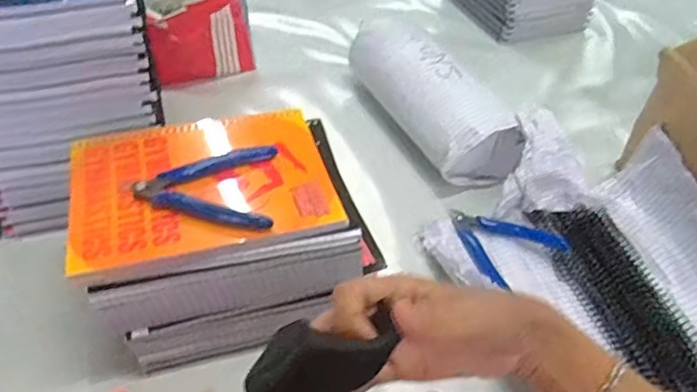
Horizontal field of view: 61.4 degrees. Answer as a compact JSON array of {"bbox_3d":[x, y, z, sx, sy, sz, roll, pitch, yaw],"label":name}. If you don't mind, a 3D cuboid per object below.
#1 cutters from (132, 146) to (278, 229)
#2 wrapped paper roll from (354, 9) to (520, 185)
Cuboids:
[{"bbox_3d":[-0.113,-0.012,0.465,0.106,0.015,0.087,2,44,-2],"label":"cutters"},{"bbox_3d":[0.096,-0.117,0.713,0.088,0.094,0.265,-18,48,-21],"label":"wrapped paper roll"}]

